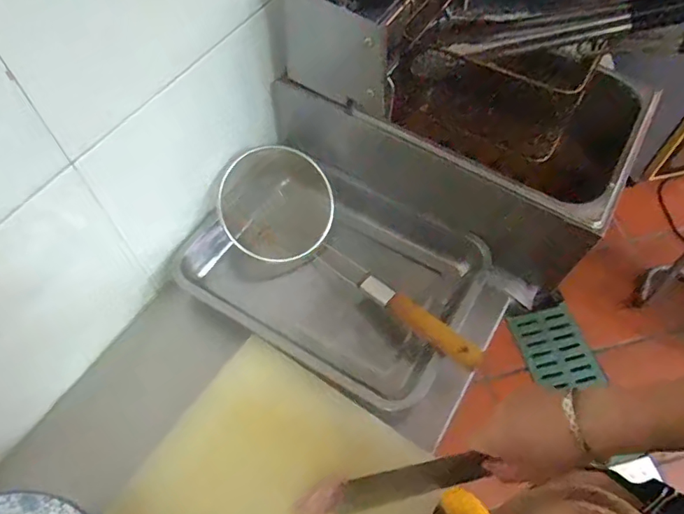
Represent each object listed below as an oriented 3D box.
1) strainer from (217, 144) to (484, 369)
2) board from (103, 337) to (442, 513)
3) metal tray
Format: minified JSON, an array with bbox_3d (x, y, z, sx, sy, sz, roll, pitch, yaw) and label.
[{"bbox_3d":[0.000,-0.007,0.635,0.411,0.091,0.139,37,65,20],"label":"strainer"},{"bbox_3d":[-0.066,0.252,0.496,0.258,0.024,0.268,34,62,7],"label":"board"},{"bbox_3d":[-0.008,0.018,0.657,0.337,0.065,0.262,27,62,16],"label":"metal tray"}]

